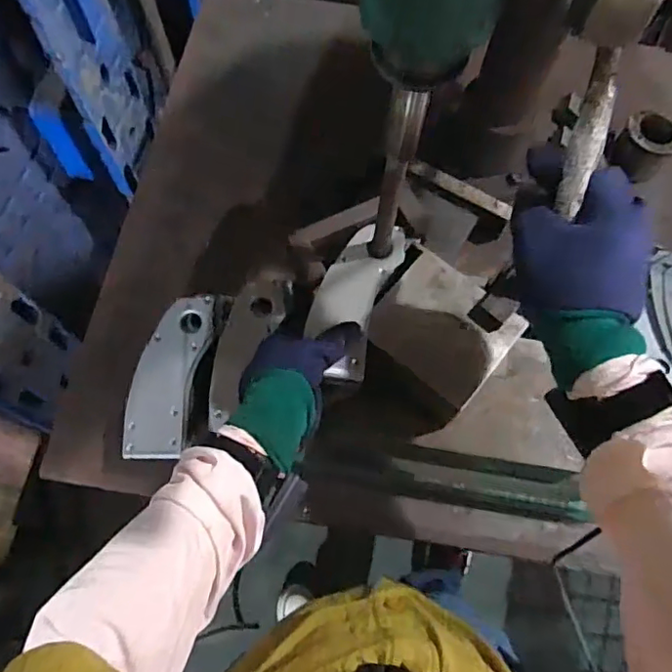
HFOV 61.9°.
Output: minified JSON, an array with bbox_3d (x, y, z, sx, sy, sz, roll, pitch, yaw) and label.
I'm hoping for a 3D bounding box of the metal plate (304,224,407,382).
[{"bbox_3d":[0.017,-0.040,0.548,0.068,0.011,0.165,17,70,5],"label":"metal plate"}]

